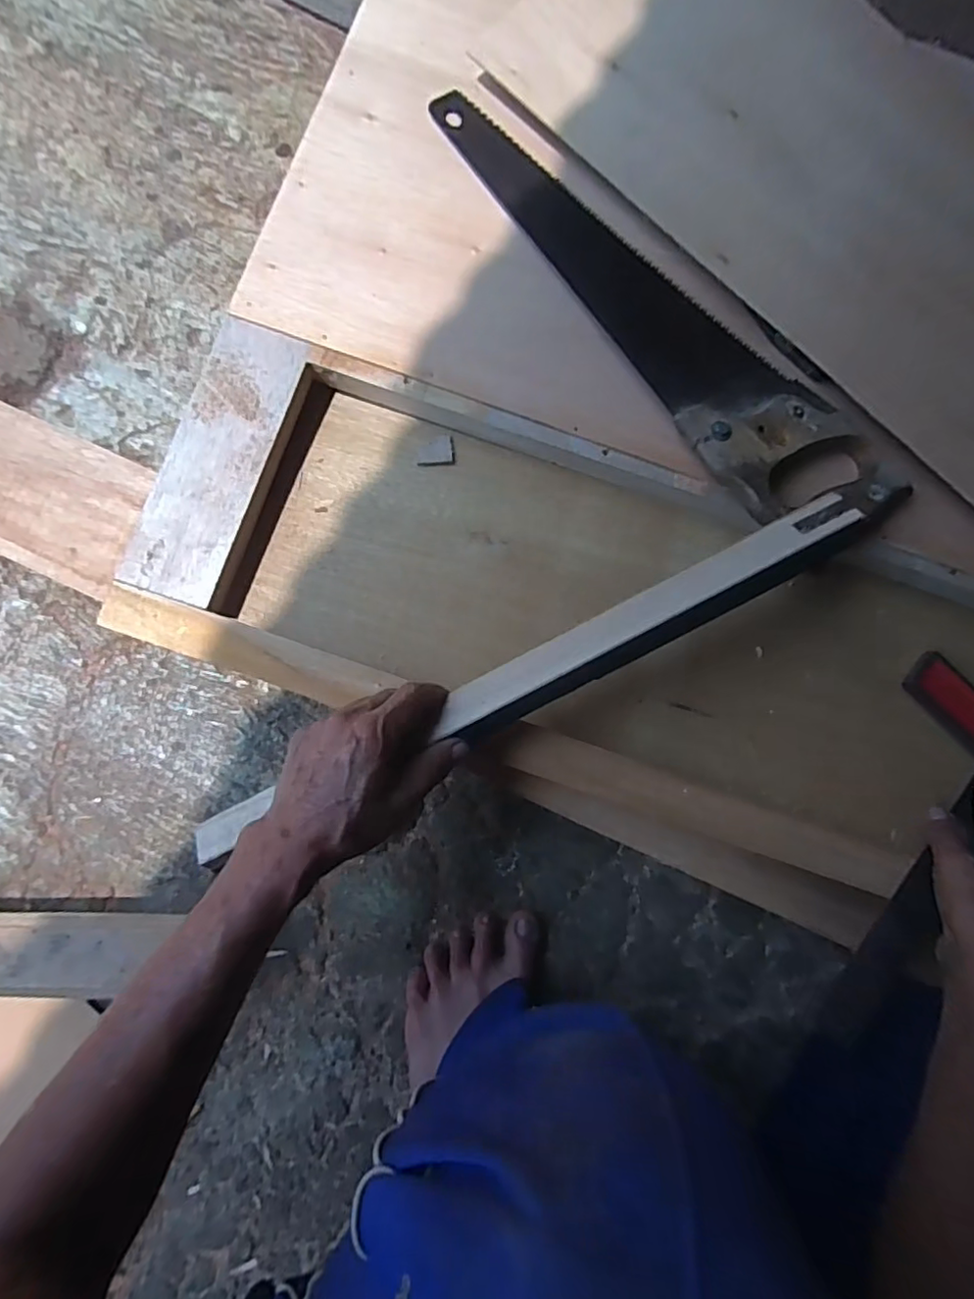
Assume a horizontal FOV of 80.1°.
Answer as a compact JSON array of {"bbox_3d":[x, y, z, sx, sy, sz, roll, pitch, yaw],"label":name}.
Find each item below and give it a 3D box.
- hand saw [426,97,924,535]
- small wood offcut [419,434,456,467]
[{"bbox_3d":[0.139,-0.287,0.473,0.110,0.029,0.502,-39,89,-1],"label":"hand saw"},{"bbox_3d":[-0.044,-0.176,0.512,0.032,0.005,0.027,-4,89,0],"label":"small wood offcut"}]

